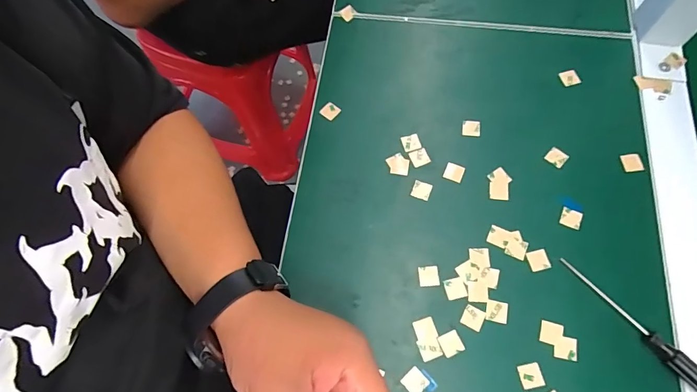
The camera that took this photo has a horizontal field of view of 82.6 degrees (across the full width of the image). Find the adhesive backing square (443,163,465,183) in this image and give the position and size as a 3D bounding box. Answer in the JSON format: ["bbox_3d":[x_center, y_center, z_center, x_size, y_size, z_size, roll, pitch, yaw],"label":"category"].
[{"bbox_3d":[0.092,-0.021,0.345,0.016,0.004,0.015,22,71,11],"label":"adhesive backing square"}]

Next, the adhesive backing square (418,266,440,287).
[{"bbox_3d":[0.063,0.063,0.312,0.016,0.004,0.015,-3,69,1],"label":"adhesive backing square"}]

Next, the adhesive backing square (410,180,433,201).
[{"bbox_3d":[0.063,-0.005,0.341,0.015,0.004,0.015,20,71,10],"label":"adhesive backing square"}]

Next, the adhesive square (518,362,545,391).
[{"bbox_3d":[0.131,0.129,0.284,0.016,0.004,0.016,-13,73,-1],"label":"adhesive square"}]

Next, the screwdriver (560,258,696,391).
[{"bbox_3d":[0.209,0.096,0.285,0.014,0.014,0.130,-40,72,-12],"label":"screwdriver"}]

